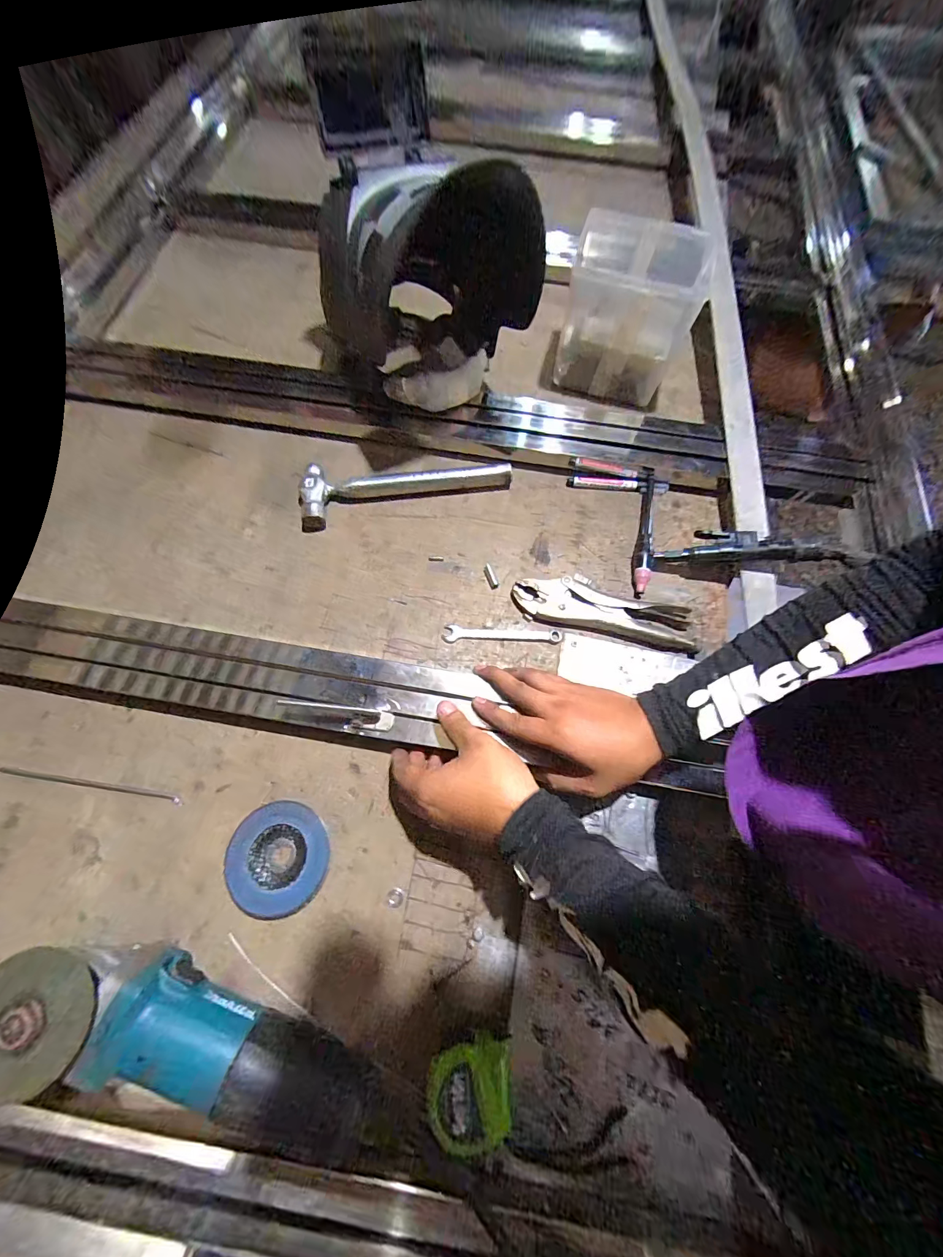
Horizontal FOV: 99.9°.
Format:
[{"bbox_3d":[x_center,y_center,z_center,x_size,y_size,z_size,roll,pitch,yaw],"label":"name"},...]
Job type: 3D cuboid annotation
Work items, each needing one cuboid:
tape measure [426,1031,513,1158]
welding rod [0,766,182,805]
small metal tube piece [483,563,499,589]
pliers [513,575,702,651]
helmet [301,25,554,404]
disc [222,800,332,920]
[{"bbox_3d":[-0.001,0.372,0.322,0.065,0.031,0.062,-3,70,-3],"label":"tape measure"},{"bbox_3d":[-0.390,0.160,0.407,0.191,0.004,0.007,10,70,2],"label":"welding rod"},{"bbox_3d":[0.024,-0.065,0.496,0.011,0.005,0.034,-20,72,-9],"label":"small metal tube piece"},{"bbox_3d":[0.161,-0.025,0.485,0.214,0.015,0.055,14,70,3],"label":"pliers"},{"bbox_3d":[-0.060,-0.440,0.470,0.286,0.267,0.218,37,73,11],"label":"helmet"},{"bbox_3d":[-0.189,0.224,0.388,0.095,0.007,0.096,1,70,-1],"label":"disc"}]

